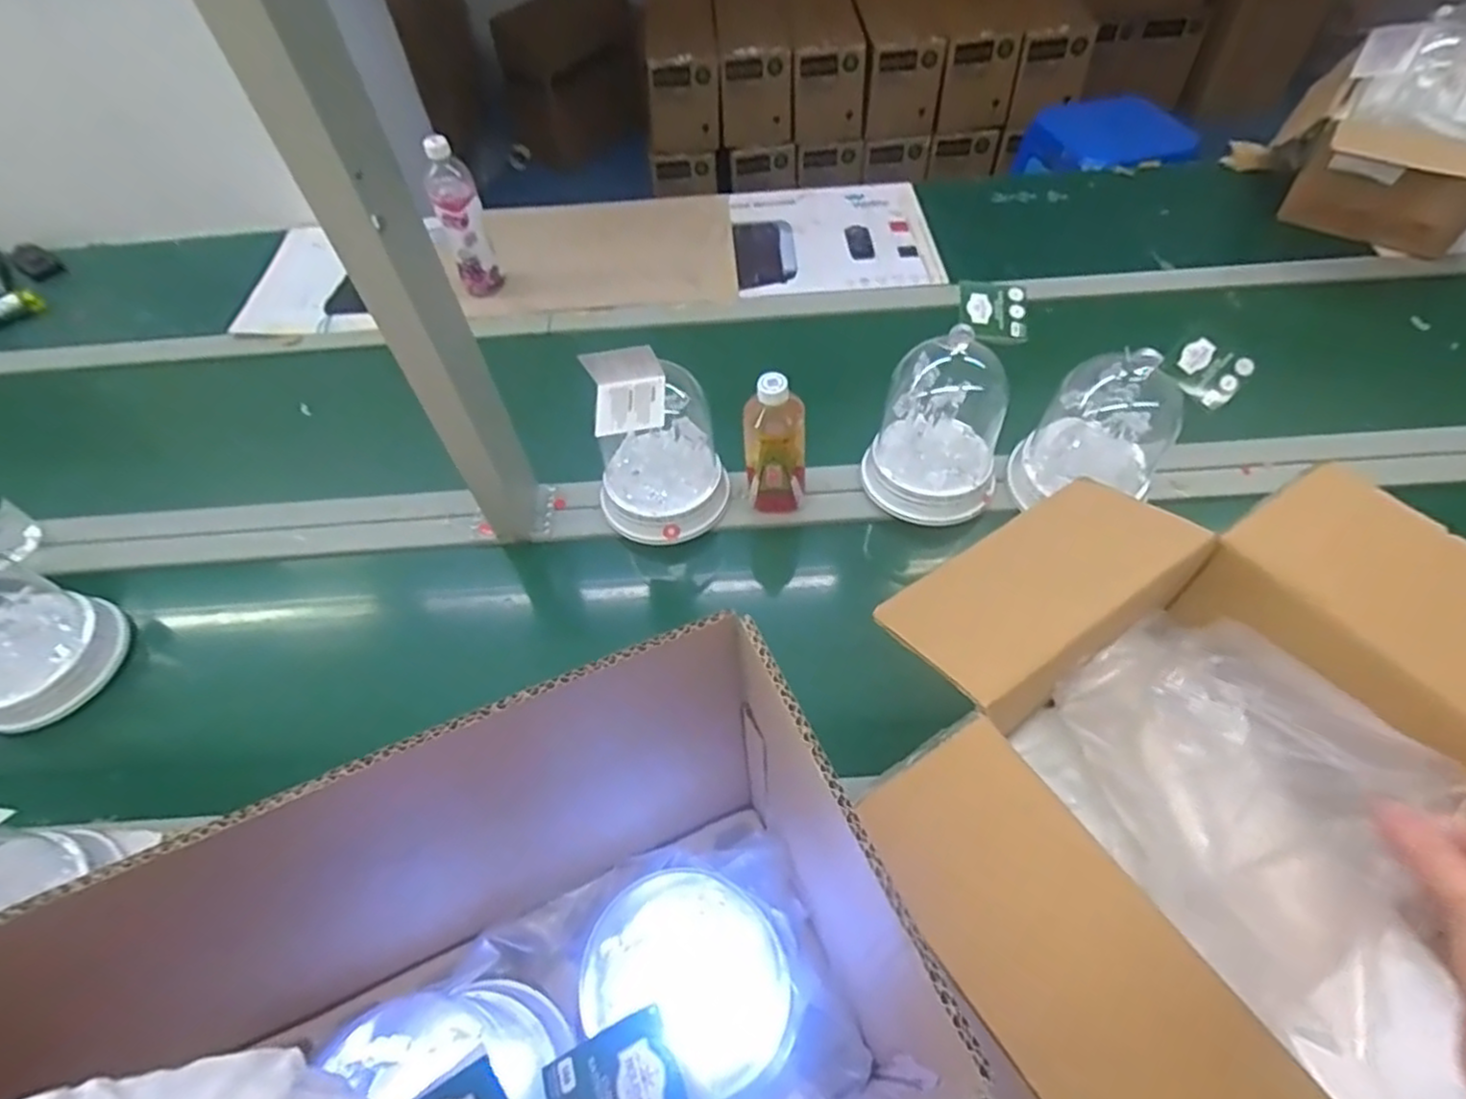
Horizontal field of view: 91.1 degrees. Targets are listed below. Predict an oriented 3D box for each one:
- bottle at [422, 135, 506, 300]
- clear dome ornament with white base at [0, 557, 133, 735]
[{"bbox_3d":[-0.409,-0.497,1.092,0.064,0.215,0.063,-13,55,-5],"label":"bottle"},{"bbox_3d":[-0.768,0.076,0.732,0.142,0.190,0.145,18,59,16],"label":"clear dome ornament with white base"}]

